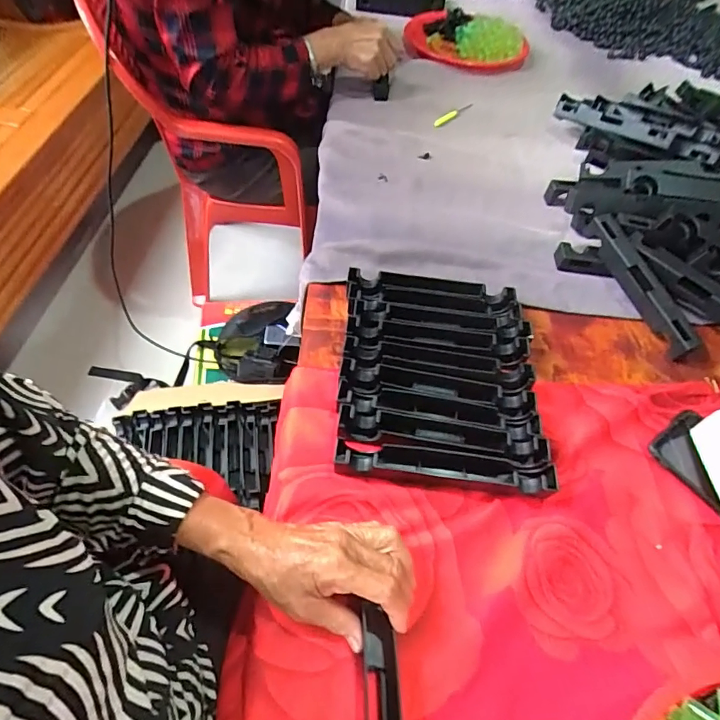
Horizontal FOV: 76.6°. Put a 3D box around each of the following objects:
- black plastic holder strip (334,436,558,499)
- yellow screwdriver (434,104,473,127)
[{"bbox_3d":[0.074,0.098,0.407,0.189,0.027,0.026,7,57,1],"label":"black plastic holder strip"},{"bbox_3d":[0.159,-0.418,0.775,0.013,0.008,0.104,41,64,21],"label":"yellow screwdriver"}]

